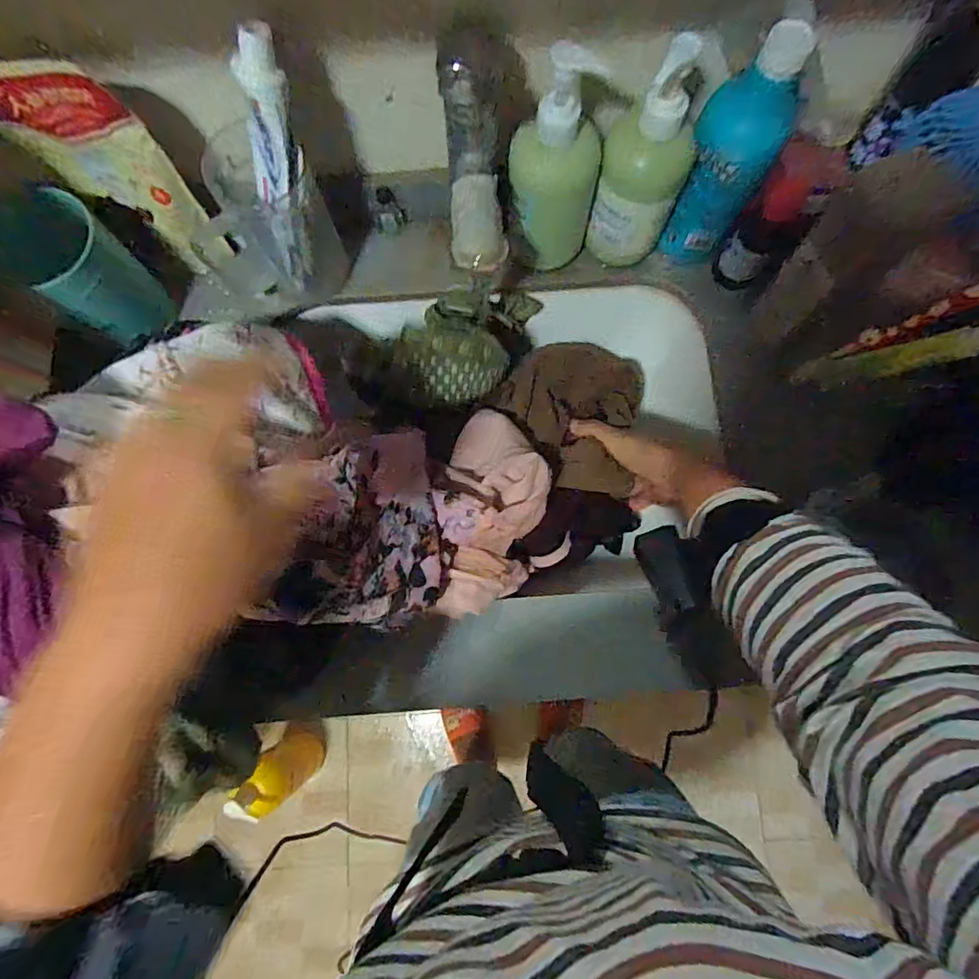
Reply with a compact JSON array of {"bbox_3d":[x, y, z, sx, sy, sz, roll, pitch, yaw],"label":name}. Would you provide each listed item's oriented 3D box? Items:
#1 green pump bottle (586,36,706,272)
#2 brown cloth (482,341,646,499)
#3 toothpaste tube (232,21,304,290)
[{"bbox_3d":[0.122,-0.253,0.422,0.068,0.172,0.051,19,78,4],"label":"green pump bottle"},{"bbox_3d":[0.072,-0.077,0.499,0.137,0.036,0.144,12,78,3],"label":"brown cloth"},{"bbox_3d":[-0.164,-0.233,0.398,0.040,0.186,0.024,29,57,6],"label":"toothpaste tube"}]

